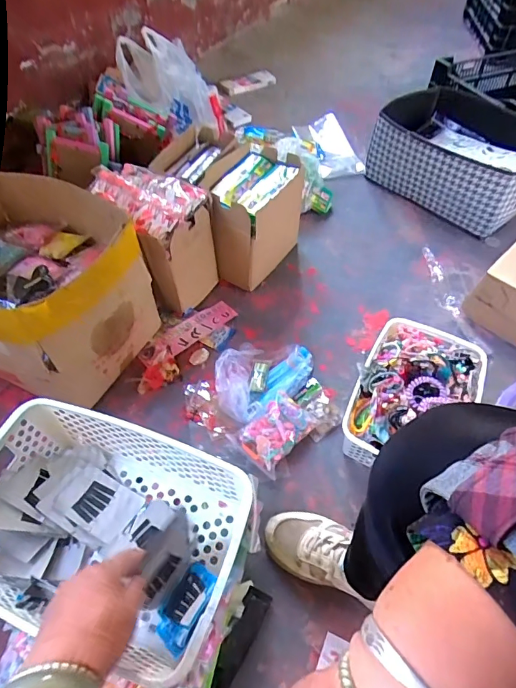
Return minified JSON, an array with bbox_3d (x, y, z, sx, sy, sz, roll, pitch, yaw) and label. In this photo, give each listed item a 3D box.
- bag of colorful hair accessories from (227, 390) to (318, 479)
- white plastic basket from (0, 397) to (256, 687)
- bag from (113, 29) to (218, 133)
[{"bbox_3d":[0.033,0.155,0.802,0.101,0.043,0.142,37,60,25],"label":"bag of colorful hair accessories"},{"bbox_3d":[-0.166,0.194,0.466,0.289,0.105,0.192,15,53,11],"label":"white plastic basket"},{"bbox_3d":[-0.296,-0.854,1.433,0.247,0.296,0.195,-27,56,-20],"label":"bag"}]

